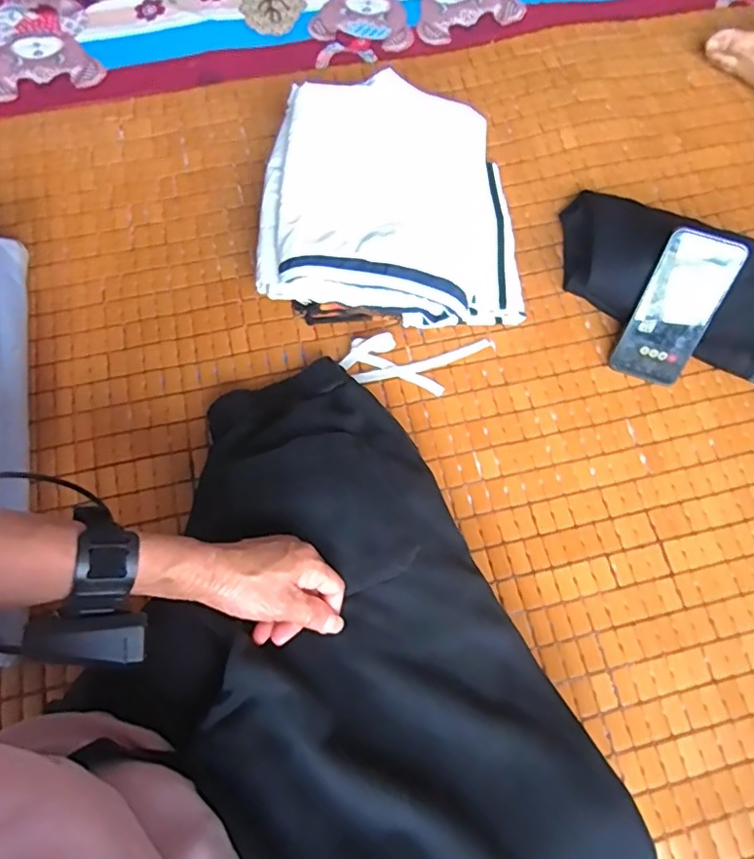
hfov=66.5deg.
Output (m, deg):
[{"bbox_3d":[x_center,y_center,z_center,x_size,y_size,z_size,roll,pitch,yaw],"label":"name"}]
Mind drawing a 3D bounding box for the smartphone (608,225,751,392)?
[{"bbox_3d":[0.326,-0.129,0.630,0.078,0.166,0.016,19,33,6],"label":"smartphone"}]

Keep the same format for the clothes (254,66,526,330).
[{"bbox_3d":[0.020,-0.270,0.685,0.293,0.112,0.297,1,69,-1],"label":"clothes"}]

